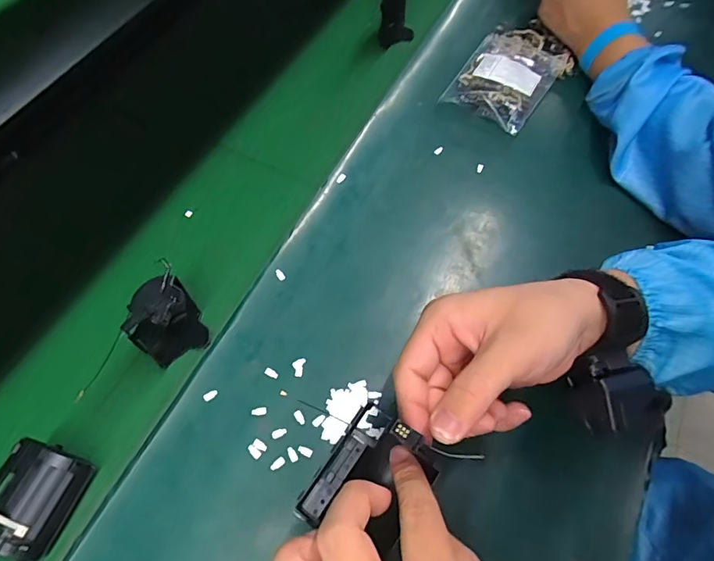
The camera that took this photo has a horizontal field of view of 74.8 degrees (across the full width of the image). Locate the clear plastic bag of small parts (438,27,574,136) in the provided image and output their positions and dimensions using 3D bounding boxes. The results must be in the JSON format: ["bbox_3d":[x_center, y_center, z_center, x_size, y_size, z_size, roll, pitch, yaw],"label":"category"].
[{"bbox_3d":[0.179,-0.242,0.545,0.105,0.023,0.172,31,67,14],"label":"clear plastic bag of small parts"}]

